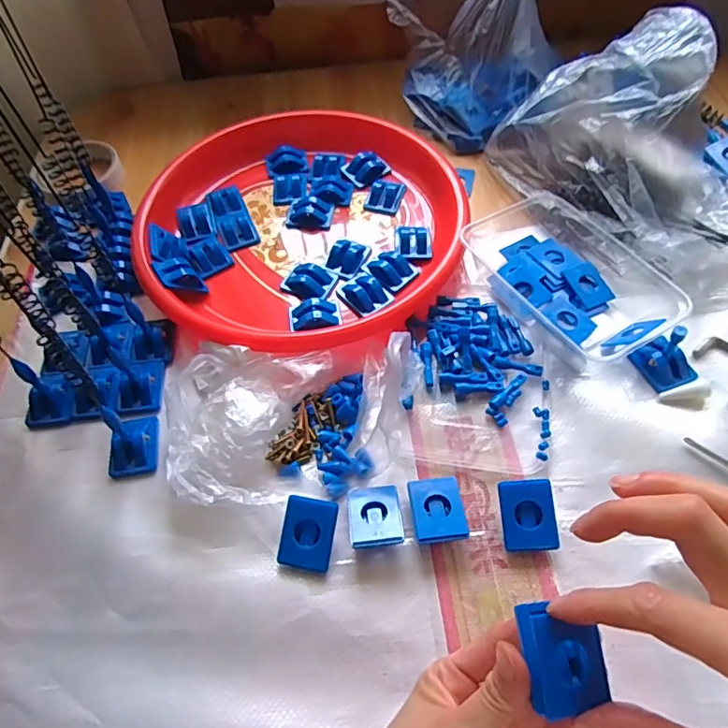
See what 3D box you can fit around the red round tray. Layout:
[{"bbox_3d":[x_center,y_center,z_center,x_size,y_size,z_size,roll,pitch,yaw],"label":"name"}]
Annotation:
[{"bbox_3d":[-0.058,-0.131,0.488,0.282,0.037,0.272,-2,57,3],"label":"red round tray"}]

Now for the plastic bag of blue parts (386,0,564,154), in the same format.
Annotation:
[{"bbox_3d":[0.102,-0.326,0.536,0.181,0.153,0.122,15,59,13],"label":"plastic bag of blue parts"}]

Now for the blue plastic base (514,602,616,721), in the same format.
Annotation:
[{"bbox_3d":[0.089,0.131,0.239,0.034,0.015,0.041,-6,79,-14],"label":"blue plastic base"}]

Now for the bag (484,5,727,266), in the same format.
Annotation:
[{"bbox_3d":[0.234,-0.195,0.457,0.124,0.132,0.225,-30,60,-15],"label":"bag"}]

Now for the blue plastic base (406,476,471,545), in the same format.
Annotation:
[{"bbox_3d":[0.049,0.098,0.354,0.034,0.017,0.043,-8,57,-1],"label":"blue plastic base"}]

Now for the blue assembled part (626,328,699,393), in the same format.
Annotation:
[{"bbox_3d":[0.231,-0.004,0.400,0.035,0.030,0.039,-18,57,-8],"label":"blue assembled part"}]

